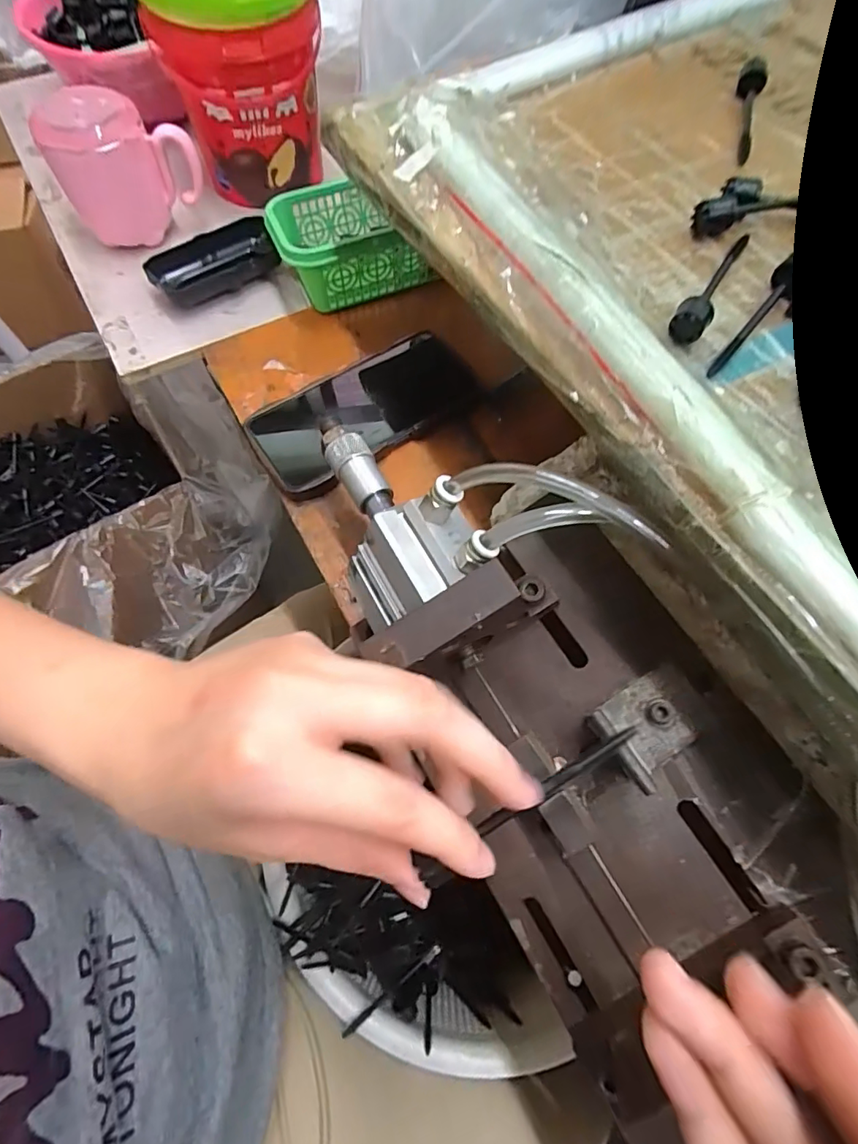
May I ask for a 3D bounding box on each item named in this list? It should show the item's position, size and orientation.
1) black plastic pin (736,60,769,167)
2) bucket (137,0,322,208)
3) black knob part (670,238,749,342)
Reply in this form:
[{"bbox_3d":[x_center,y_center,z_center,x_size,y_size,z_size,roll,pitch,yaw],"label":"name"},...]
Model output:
[{"bbox_3d":[0.183,-0.267,0.298,0.017,0.019,0.087,19,67,8],"label":"black plastic pin"},{"bbox_3d":[-0.157,-0.428,0.438,0.125,0.150,0.133,0,66,-1],"label":"bucket"},{"bbox_3d":[0.134,-0.136,0.238,0.015,0.015,0.084,32,70,13],"label":"black knob part"}]

